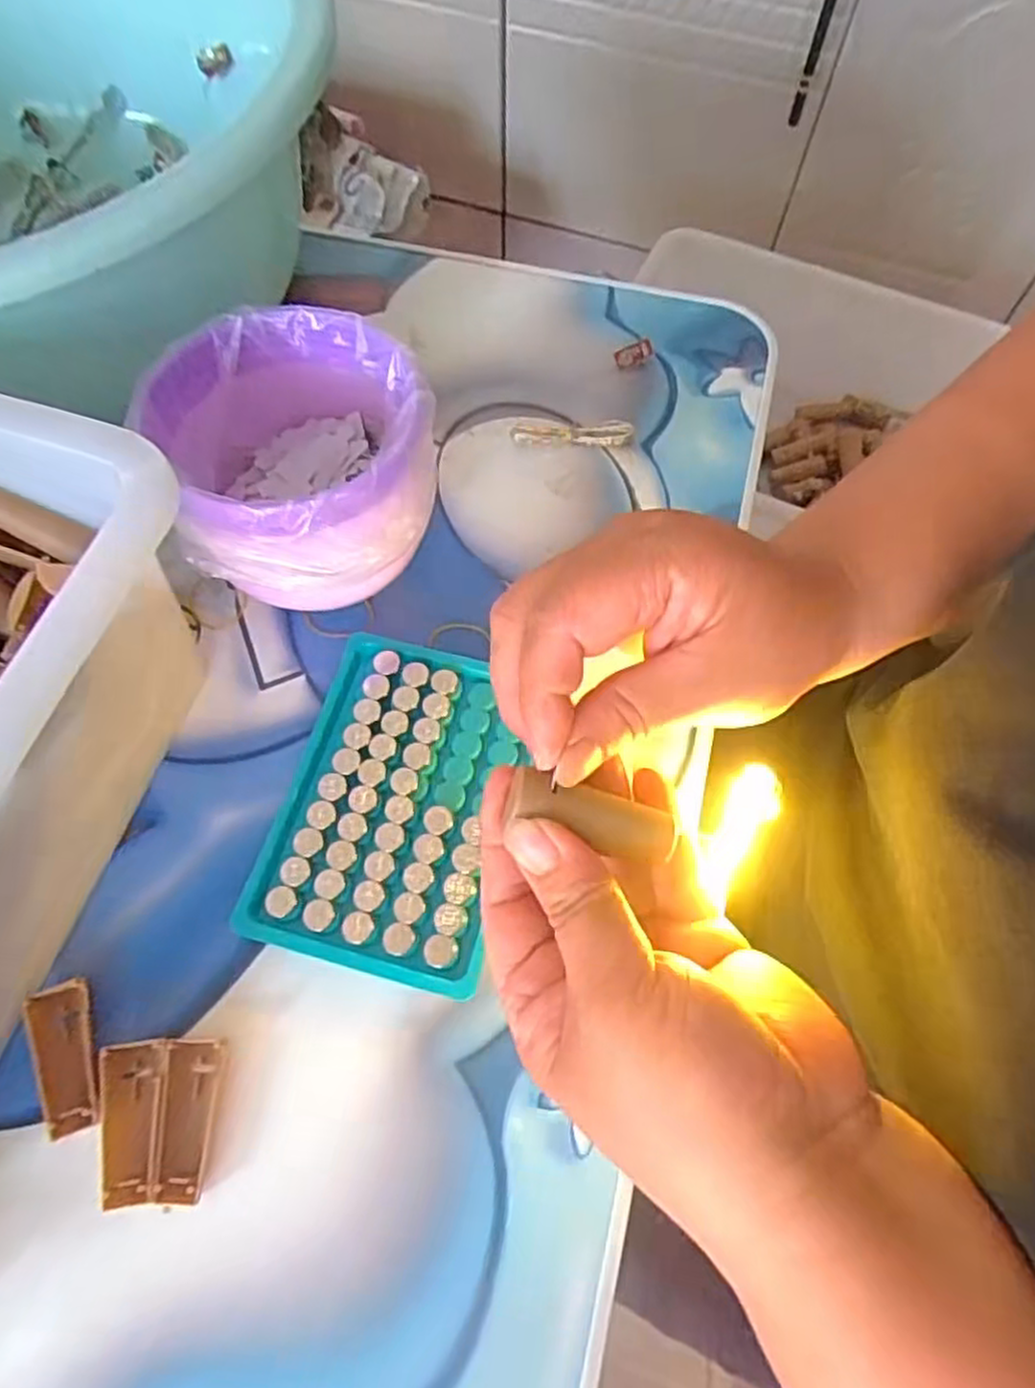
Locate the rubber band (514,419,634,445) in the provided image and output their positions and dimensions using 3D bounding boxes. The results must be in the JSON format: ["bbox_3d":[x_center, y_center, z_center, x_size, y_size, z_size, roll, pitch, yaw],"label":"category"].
[{"bbox_3d":[0.029,-0.136,0.391,0.062,0.005,0.014,-3,65,-3],"label":"rubber band"}]

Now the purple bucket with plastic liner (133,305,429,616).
[{"bbox_3d":[-0.086,-0.092,0.324,0.097,0.088,0.109,-10,66,-6],"label":"purple bucket with plastic liner"}]

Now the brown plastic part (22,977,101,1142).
[{"bbox_3d":[-0.160,0.128,0.263,0.020,0.006,0.049,-18,67,-9],"label":"brown plastic part"}]

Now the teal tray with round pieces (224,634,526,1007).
[{"bbox_3d":[-0.049,0.042,0.302,0.092,0.017,0.131,13,66,5],"label":"teal tray with round pieces"}]

